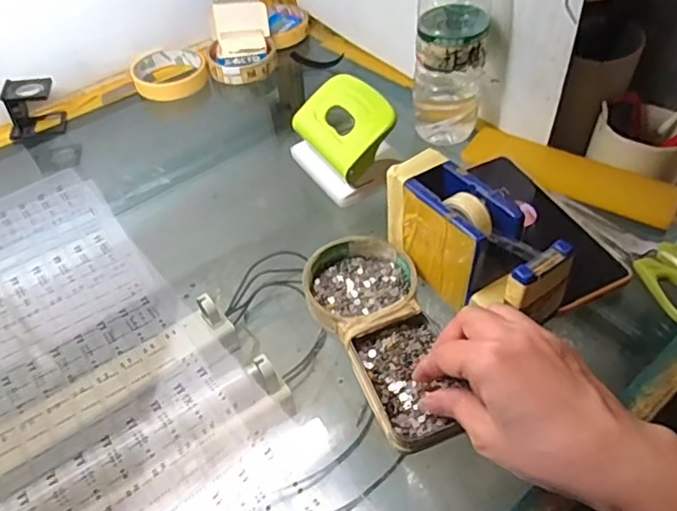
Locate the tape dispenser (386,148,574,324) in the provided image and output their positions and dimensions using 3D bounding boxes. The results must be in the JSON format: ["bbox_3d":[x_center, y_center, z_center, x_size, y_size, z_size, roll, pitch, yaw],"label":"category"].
[{"bbox_3d":[0.091,-0.003,0.404,0.053,0.081,0.135,-30,51,-21],"label":"tape dispenser"}]

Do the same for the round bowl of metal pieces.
[{"bbox_3d":[0.016,0.023,0.427,0.081,0.020,0.083,-3,47,3],"label":"round bowl of metal pieces"}]

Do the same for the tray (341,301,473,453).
[{"bbox_3d":[0.047,0.078,0.374,0.065,0.020,0.093,-15,47,-11],"label":"tray"}]

